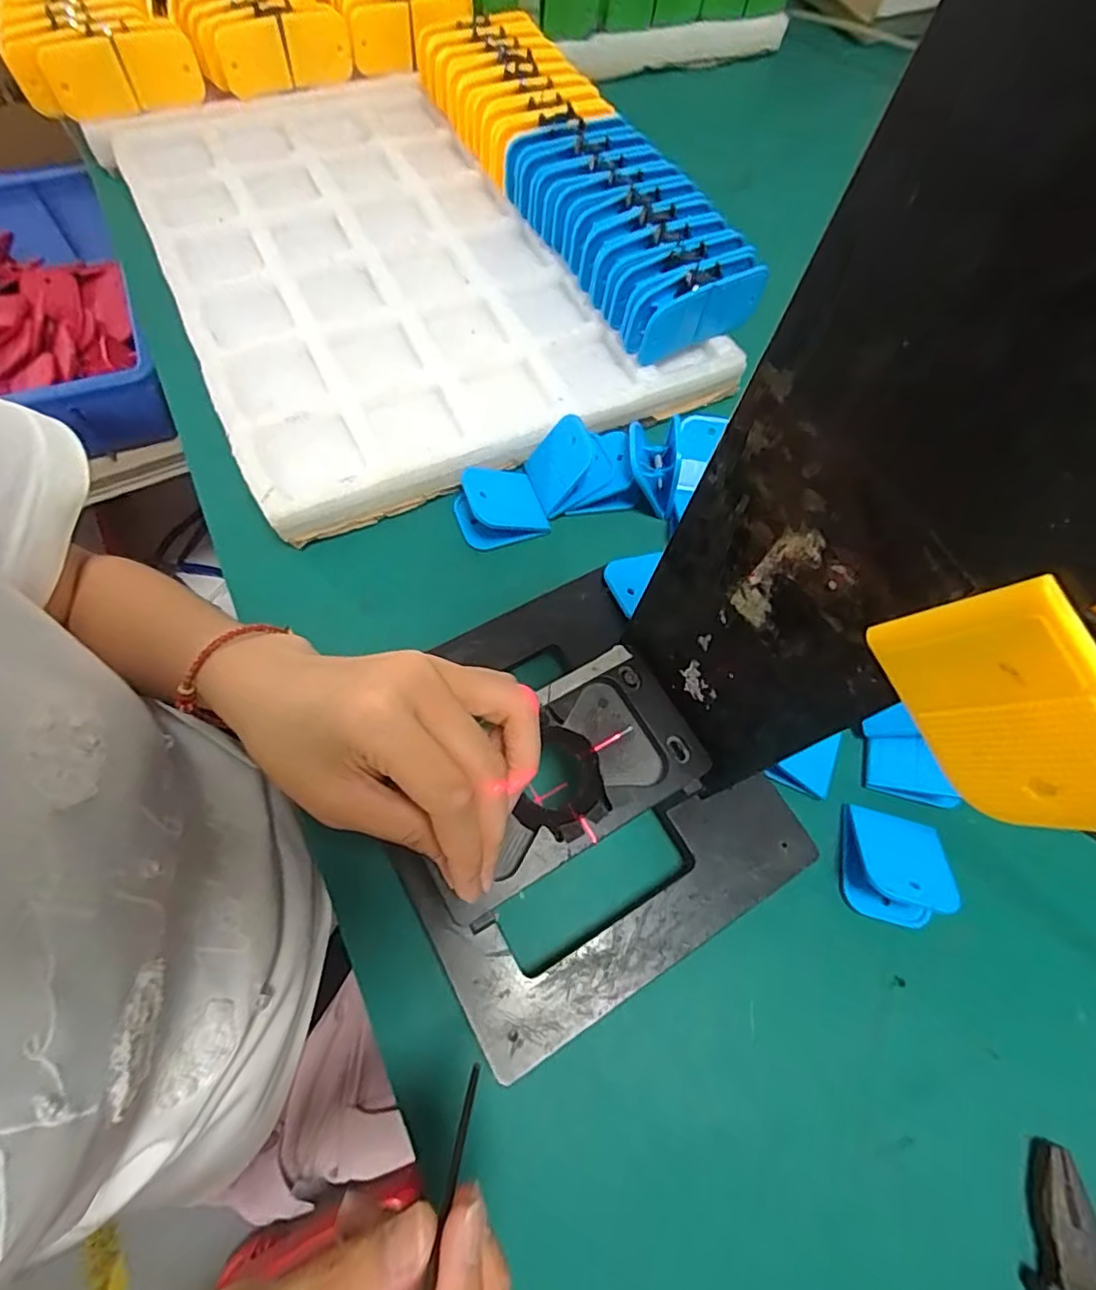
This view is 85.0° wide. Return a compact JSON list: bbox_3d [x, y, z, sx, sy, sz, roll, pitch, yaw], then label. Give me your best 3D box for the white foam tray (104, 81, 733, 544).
[{"bbox_3d":[-0.120,-0.298,0.471,0.328,0.030,0.428,-27,69,-15],"label":"white foam tray"}]

